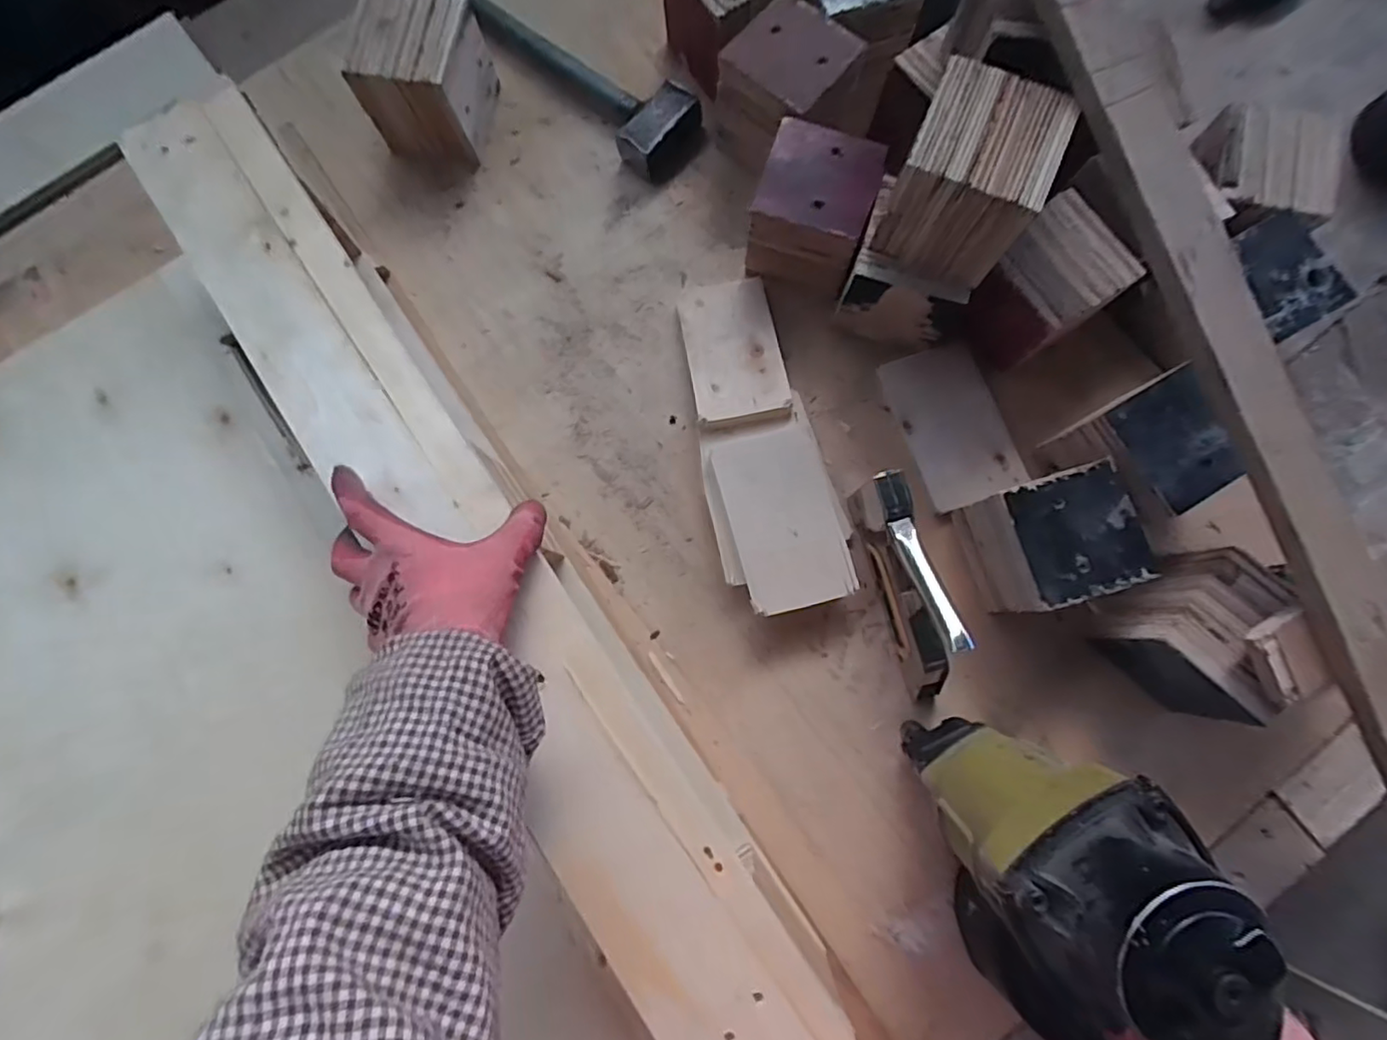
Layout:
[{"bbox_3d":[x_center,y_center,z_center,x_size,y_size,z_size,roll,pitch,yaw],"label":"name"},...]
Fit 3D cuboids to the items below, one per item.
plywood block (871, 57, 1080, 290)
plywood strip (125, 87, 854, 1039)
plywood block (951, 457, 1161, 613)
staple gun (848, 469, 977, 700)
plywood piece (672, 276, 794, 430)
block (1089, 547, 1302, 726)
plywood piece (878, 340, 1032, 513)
[{"bbox_3d":[0.193,-0.242,0.440,0.087,0.094,0.091,23,80,5],"label":"plywood block"},{"bbox_3d":[-0.152,0.009,0.390,0.095,0.013,0.727,-34,81,-7],"label":"plywood strip"},{"bbox_3d":[0.274,0.019,0.480,0.091,0.091,0.095,-14,79,-2],"label":"plywood block"},{"bbox_3d":[0.166,0.050,0.467,0.023,0.111,0.171,-15,80,-2],"label":"staple gun"},{"bbox_3d":[0.033,-0.151,0.541,0.079,0.010,0.144,-10,69,0],"label":"plywood piece"},{"bbox_3d":[0.383,0.088,0.470,0.093,0.105,0.101,-44,82,-7],"label":"block"},{"bbox_3d":[0.225,-0.084,0.536,0.082,0.012,0.140,-20,80,2],"label":"plywood piece"}]

